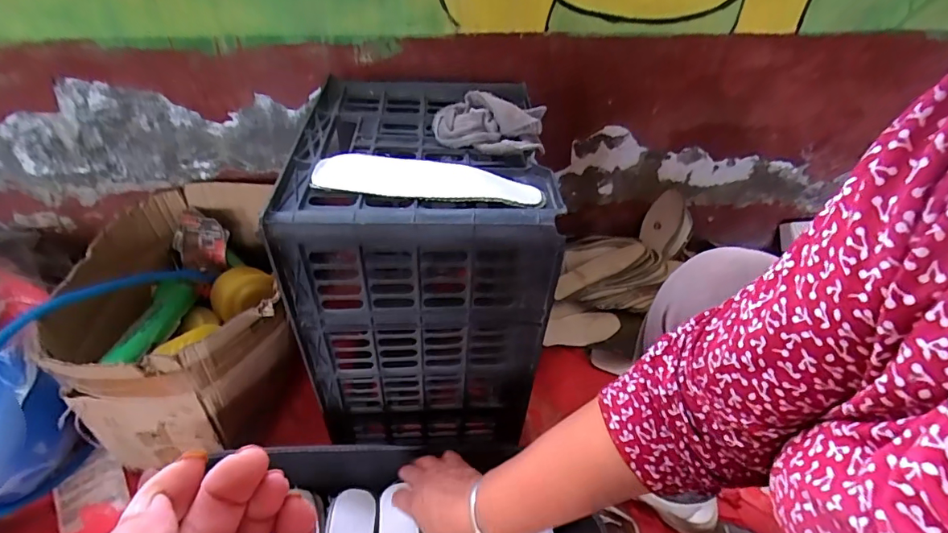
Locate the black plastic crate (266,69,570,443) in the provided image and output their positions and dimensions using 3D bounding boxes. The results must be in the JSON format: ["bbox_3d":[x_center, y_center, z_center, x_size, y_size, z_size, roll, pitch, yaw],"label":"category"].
[{"bbox_3d":[-0.065,-0.011,0.645,0.268,0.370,0.316,-1,43,-3],"label":"black plastic crate"}]

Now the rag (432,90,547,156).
[{"bbox_3d":[0.017,-0.167,0.528,0.130,0.043,0.074,8,43,6],"label":"rag"}]

